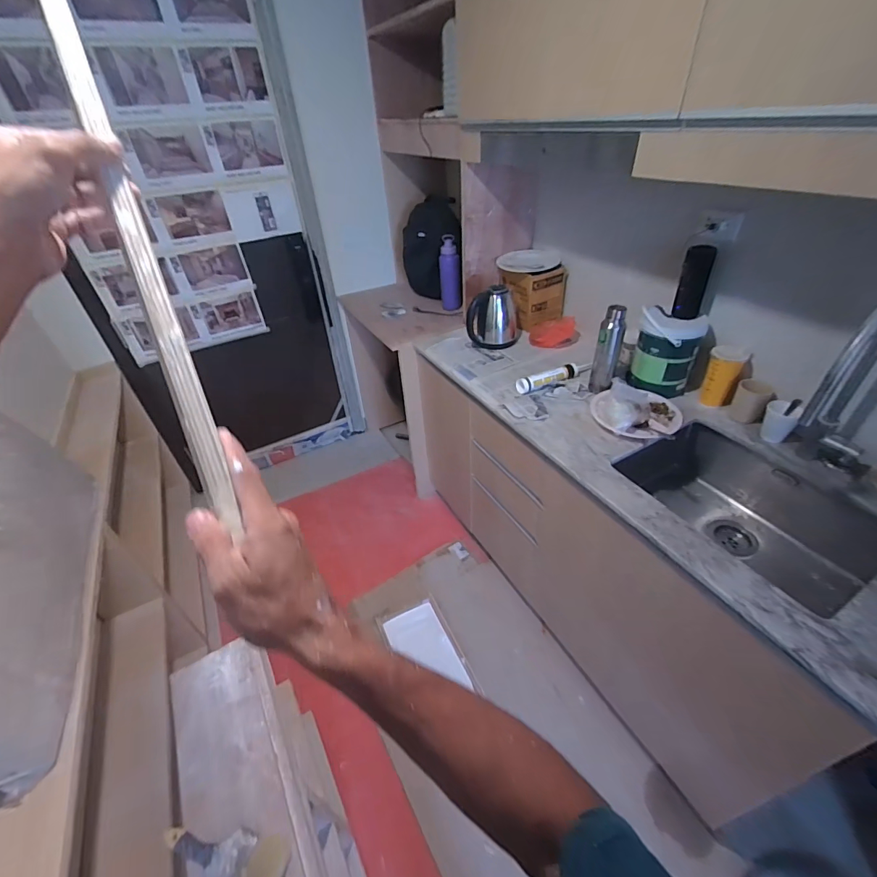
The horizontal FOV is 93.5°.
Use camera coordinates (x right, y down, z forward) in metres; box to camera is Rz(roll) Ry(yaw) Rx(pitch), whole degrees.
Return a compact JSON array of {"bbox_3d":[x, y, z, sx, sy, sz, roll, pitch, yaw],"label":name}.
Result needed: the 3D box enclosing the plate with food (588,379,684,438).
[{"bbox_3d":[0.561,-0.105,1.155,0.241,0.125,0.208,14,42,21],"label":"plate with food"}]

